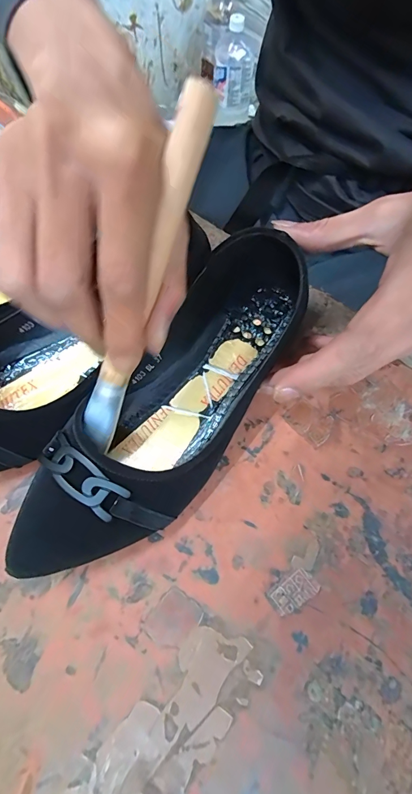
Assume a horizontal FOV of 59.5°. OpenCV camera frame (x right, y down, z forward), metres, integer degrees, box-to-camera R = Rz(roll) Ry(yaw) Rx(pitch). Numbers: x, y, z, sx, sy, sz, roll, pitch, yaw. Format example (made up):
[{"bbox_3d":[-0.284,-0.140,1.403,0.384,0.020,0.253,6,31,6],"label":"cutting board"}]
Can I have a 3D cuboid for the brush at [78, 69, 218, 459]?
[{"bbox_3d":[-0.033,-0.044,0.172,0.017,0.174,0.011,32,28,12],"label":"brush"}]

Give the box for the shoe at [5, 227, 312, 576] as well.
[{"bbox_3d":[-0.015,-0.003,0.212,0.078,0.061,0.241,33,71,12],"label":"shoe"}]

